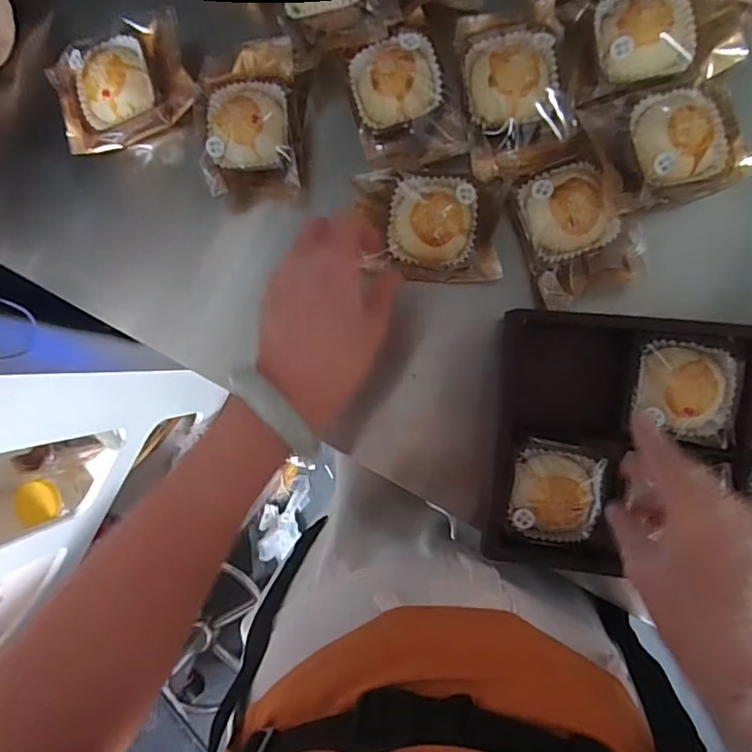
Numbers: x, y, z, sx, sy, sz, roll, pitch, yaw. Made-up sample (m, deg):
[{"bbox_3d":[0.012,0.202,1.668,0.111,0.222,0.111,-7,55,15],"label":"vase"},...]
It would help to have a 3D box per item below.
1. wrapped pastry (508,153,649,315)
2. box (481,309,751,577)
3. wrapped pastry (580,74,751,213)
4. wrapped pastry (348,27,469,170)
[{"bbox_3d":[0.147,-0.106,0.390,0.077,0.028,0.097,-22,89,7],"label":"wrapped pastry"},{"bbox_3d":[0.213,0.054,0.382,0.254,0.044,0.182,5,94,5],"label":"box"},{"bbox_3d":[0.211,-0.166,0.380,0.110,0.029,0.082,-20,89,7],"label":"wrapped pastry"},{"bbox_3d":[0.019,-0.211,0.410,0.074,0.027,0.101,-14,89,7],"label":"wrapped pastry"}]

